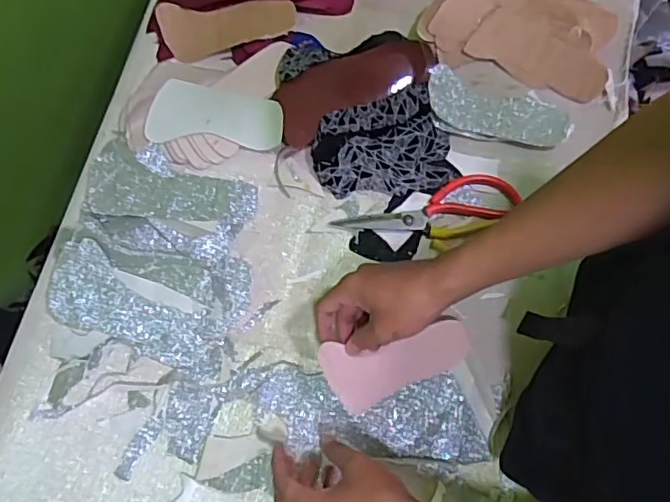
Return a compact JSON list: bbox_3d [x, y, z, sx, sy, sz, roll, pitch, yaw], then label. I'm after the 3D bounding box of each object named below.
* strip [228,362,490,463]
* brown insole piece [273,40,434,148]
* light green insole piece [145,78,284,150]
[{"bbox_3d":[0.024,0.163,0.591,0.261,0.011,0.088,9,73,5],"label":"strip"},{"bbox_3d":[0.018,-0.196,0.667,0.191,0.010,0.071,-28,90,-3],"label":"brown insole piece"},{"bbox_3d":[-0.138,-0.157,0.664,0.153,0.010,0.068,4,99,-1],"label":"light green insole piece"}]

